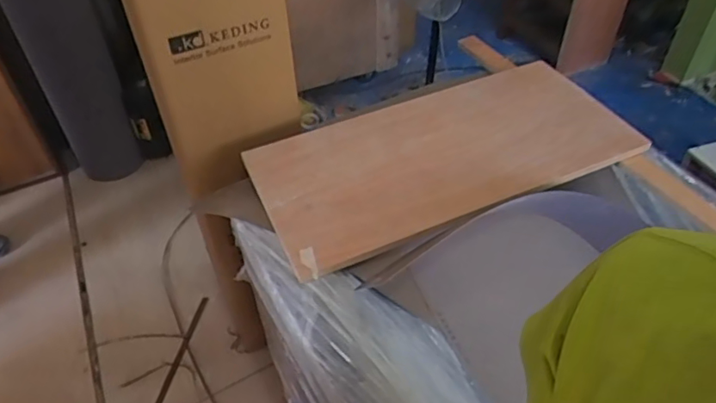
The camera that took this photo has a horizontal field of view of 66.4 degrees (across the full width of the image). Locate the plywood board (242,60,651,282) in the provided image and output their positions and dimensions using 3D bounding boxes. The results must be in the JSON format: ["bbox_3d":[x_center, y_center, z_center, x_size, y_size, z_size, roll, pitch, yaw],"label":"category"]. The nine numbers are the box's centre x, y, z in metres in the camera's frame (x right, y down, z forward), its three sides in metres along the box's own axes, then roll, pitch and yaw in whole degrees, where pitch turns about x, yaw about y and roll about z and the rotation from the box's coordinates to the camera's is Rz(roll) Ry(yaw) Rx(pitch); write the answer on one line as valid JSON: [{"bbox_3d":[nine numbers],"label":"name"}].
[{"bbox_3d":[0.179,-0.120,1.110,0.776,0.026,0.379,-18,47,-18],"label":"plywood board"}]

